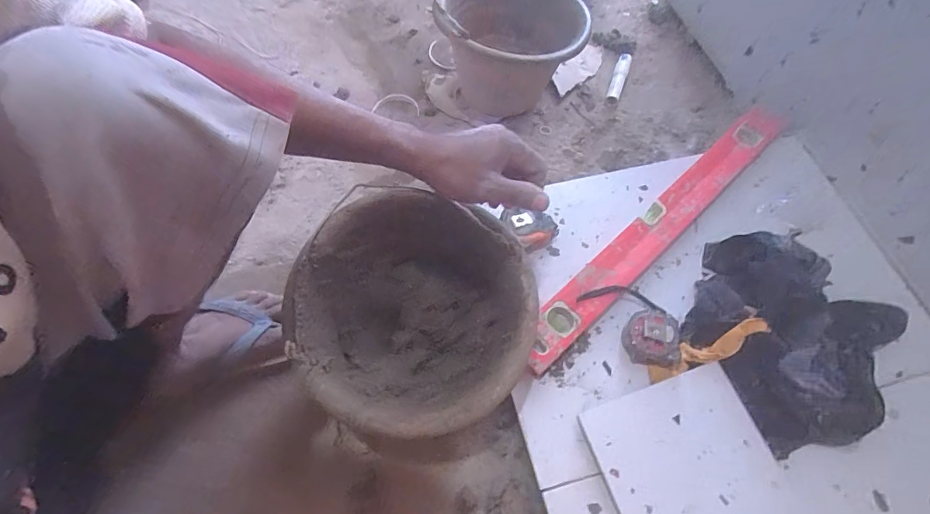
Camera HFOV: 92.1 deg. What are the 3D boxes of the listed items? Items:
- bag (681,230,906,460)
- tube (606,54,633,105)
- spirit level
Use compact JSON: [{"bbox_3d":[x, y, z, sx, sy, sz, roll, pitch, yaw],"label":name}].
[{"bbox_3d":[0.421,0.112,0.568,0.255,0.057,0.260,26,65,9],"label":"bag"},{"bbox_3d":[0.305,-0.357,0.885,0.027,0.025,0.126,21,65,8],"label":"tube"},{"bbox_3d":[0.286,-0.051,0.656,0.587,0.029,0.062,-39,72,-20],"label":"spirit level"}]

